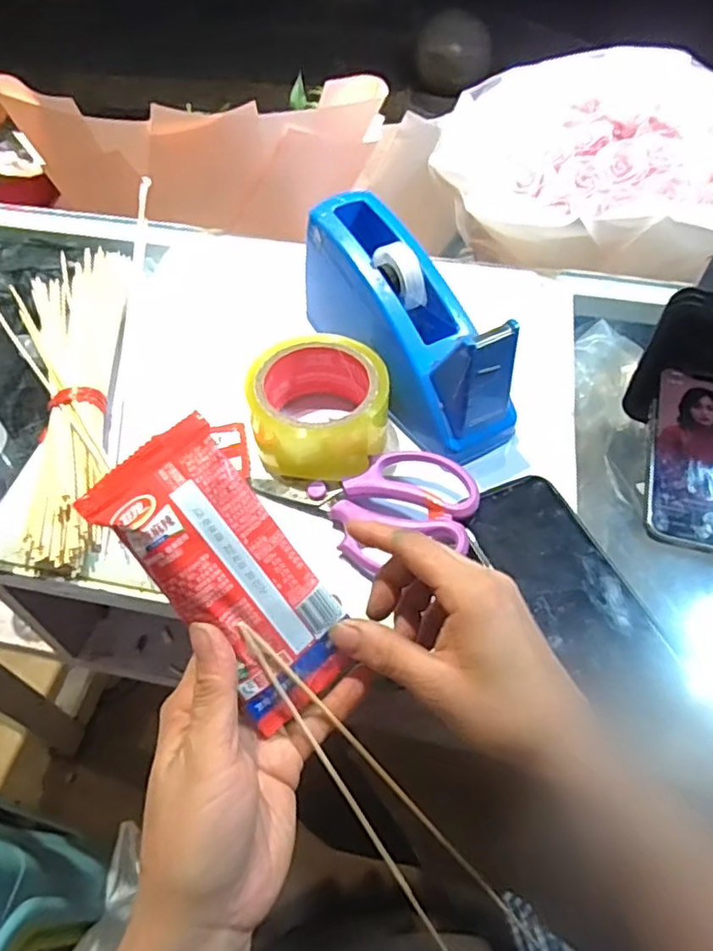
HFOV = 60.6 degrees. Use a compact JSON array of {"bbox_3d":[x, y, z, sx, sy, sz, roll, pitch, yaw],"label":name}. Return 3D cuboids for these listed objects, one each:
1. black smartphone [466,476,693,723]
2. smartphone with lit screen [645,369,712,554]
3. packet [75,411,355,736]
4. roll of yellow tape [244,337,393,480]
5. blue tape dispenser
[{"bbox_3d":[0.133,0.070,0.377,0.065,0.007,0.161,-20,56,-15],"label":"black smartphone"},{"bbox_3d":[0.245,-0.013,0.427,0.074,0.014,0.144,12,63,10],"label":"smartphone with lit screen"},{"bbox_3d":[-0.054,0.046,0.272,0.056,0.022,0.135,-40,106,-26],"label":"packet"},{"bbox_3d":[-0.026,-0.051,0.442,0.097,0.048,0.094,0,53,0],"label":"roll of yellow tape"},{"bbox_3d":[0.035,-0.110,0.466,0.071,0.107,0.209,-26,57,-18],"label":"blue tape dispenser"}]

